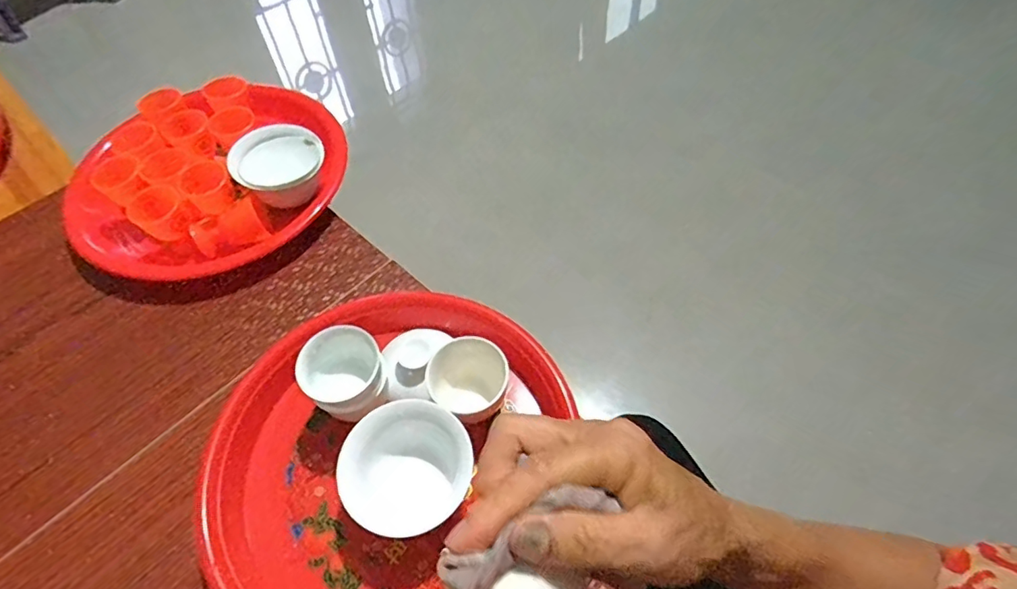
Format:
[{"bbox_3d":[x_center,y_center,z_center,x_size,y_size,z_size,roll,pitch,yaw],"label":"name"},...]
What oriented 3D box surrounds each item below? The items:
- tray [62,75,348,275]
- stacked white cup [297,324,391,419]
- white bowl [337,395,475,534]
[{"bbox_3d":[-0.287,-0.116,0.521,0.248,0.066,0.211,-9,57,-5],"label":"tray"},{"bbox_3d":[-0.114,0.065,0.391,0.055,0.070,0.057,0,57,0],"label":"stacked white cup"},{"bbox_3d":[-0.067,0.118,0.359,0.081,0.052,0.075,0,57,0],"label":"white bowl"}]

